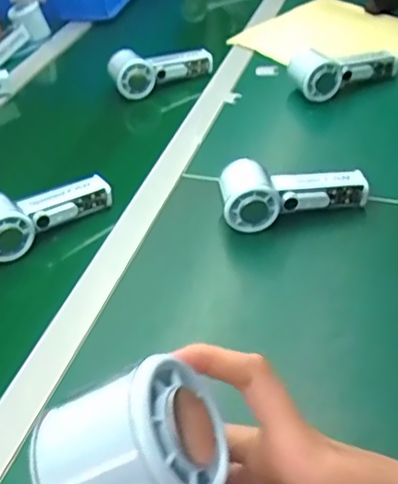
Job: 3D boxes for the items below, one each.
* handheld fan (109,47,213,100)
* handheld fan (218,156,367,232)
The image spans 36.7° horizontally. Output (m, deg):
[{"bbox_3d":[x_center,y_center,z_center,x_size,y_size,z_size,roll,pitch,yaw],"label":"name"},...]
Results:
[{"bbox_3d":[-0.049,-0.256,0.880,0.155,0.053,0.060,-14,41,-7],"label":"handheld fan"},{"bbox_3d":[0.101,-0.048,0.621,0.153,0.070,0.050,-7,40,1],"label":"handheld fan"}]

